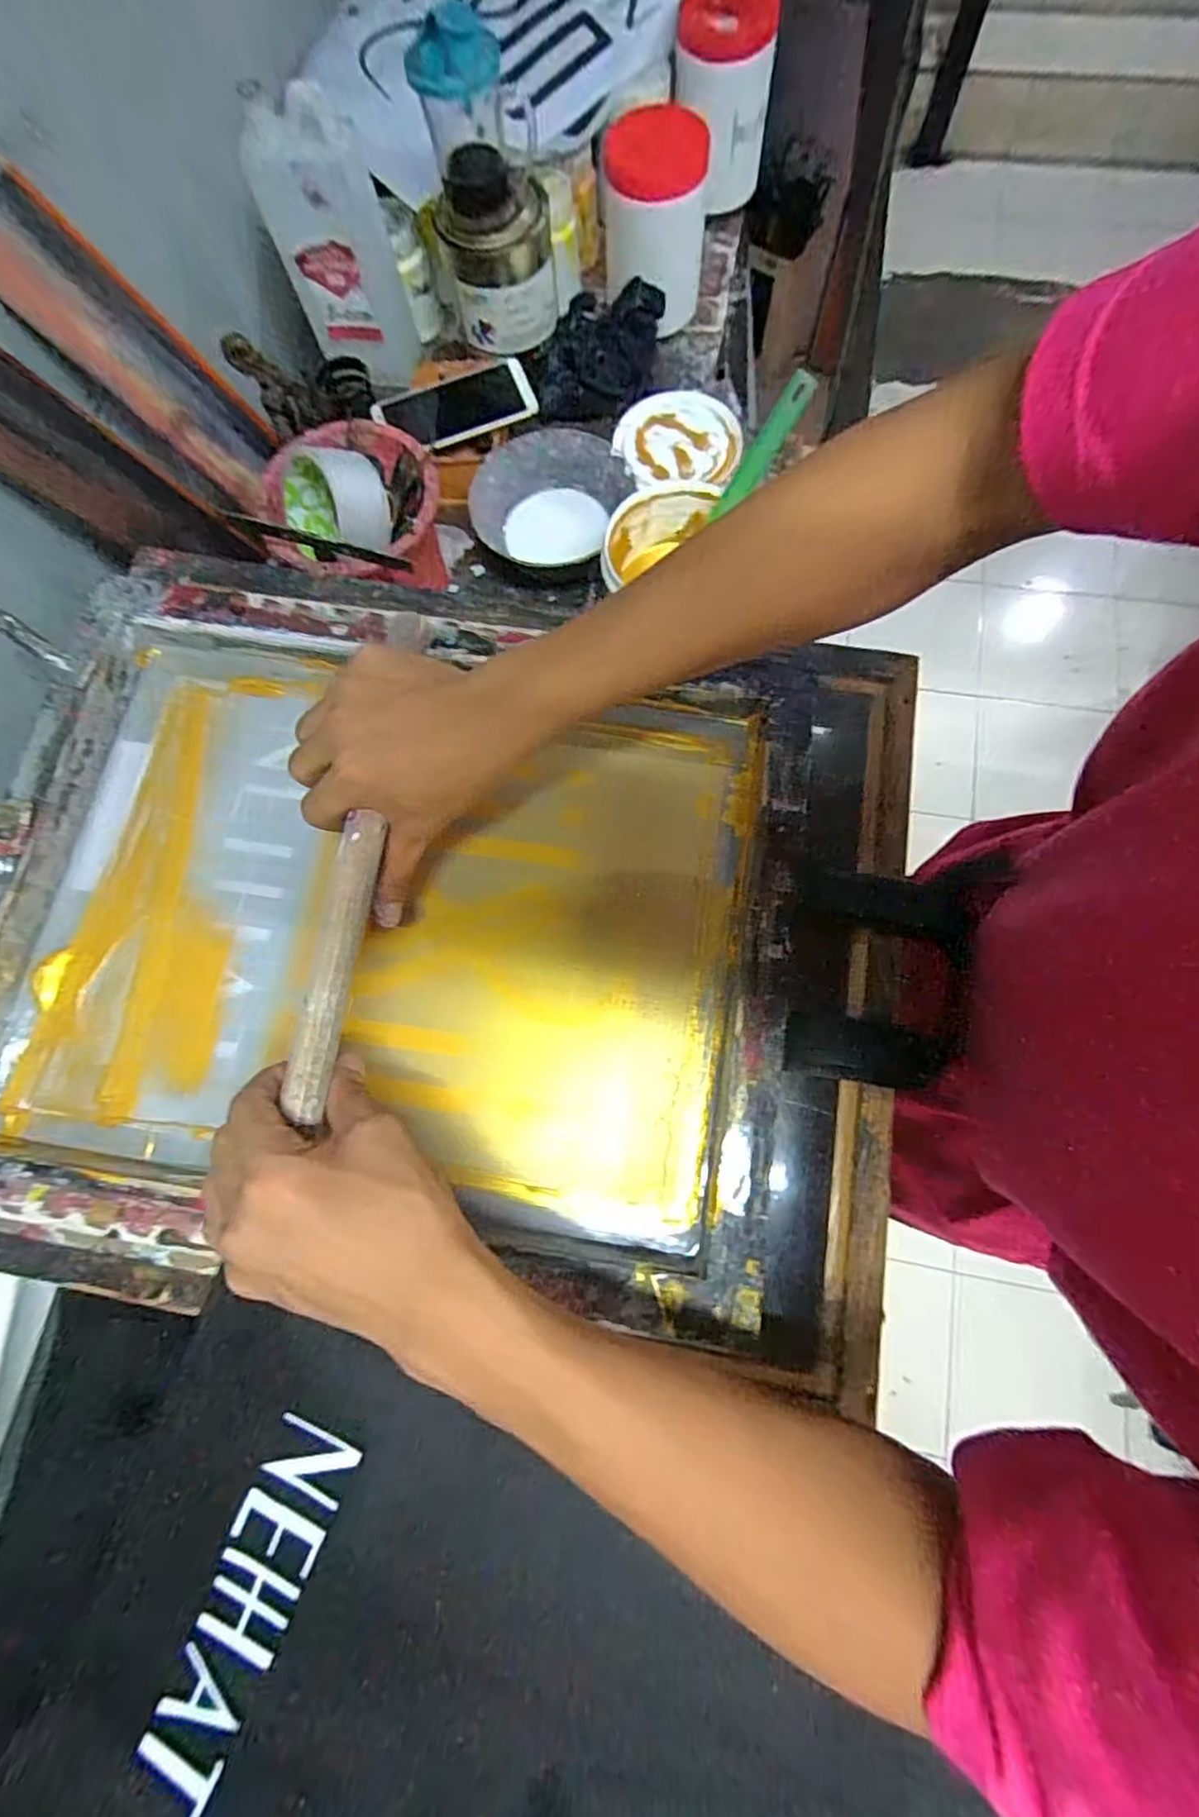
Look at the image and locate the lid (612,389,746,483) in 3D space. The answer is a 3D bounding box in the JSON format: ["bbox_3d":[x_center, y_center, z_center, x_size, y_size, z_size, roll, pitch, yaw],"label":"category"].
[{"bbox_3d":[0.082,-0.485,0.657,0.127,0.020,0.104,-3,76,2],"label":"lid"}]

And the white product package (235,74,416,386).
[{"bbox_3d":[-0.259,-0.658,0.630,0.099,0.196,0.076,5,77,4],"label":"white product package"}]

